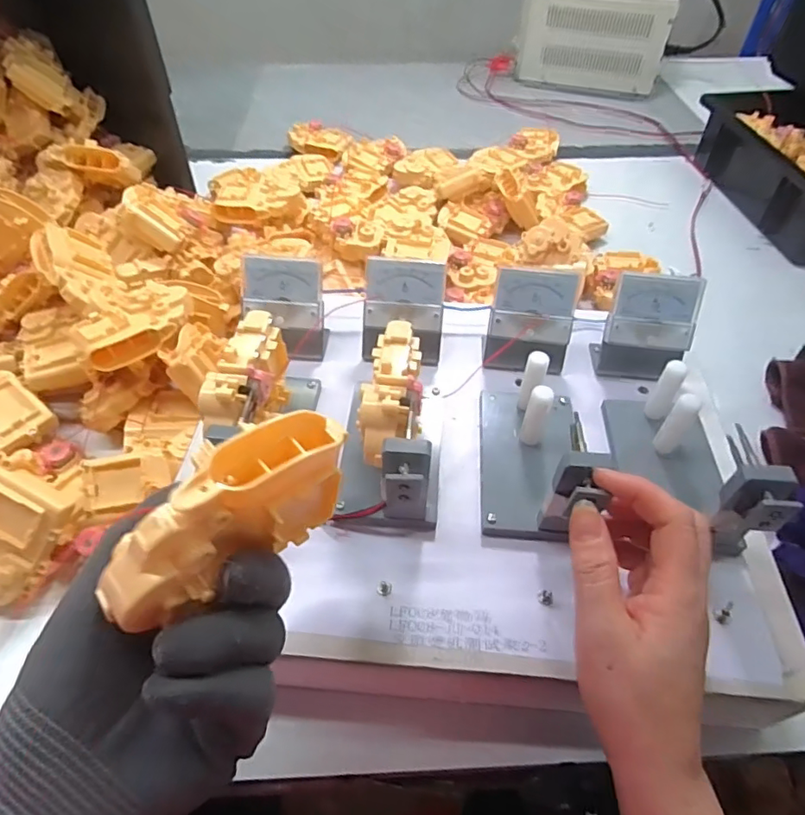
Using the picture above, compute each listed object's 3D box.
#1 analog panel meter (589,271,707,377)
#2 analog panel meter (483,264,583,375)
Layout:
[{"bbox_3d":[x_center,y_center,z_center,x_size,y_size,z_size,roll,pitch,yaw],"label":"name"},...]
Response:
[{"bbox_3d":[0.194,-0.061,0.427,0.063,0.073,0.047,12,51,9],"label":"analog panel meter"},{"bbox_3d":[0.101,-0.065,0.432,0.065,0.078,0.044,7,50,5],"label":"analog panel meter"}]

